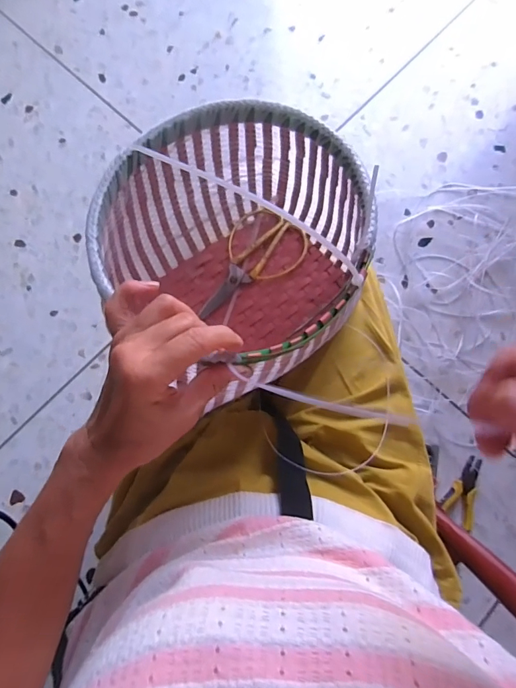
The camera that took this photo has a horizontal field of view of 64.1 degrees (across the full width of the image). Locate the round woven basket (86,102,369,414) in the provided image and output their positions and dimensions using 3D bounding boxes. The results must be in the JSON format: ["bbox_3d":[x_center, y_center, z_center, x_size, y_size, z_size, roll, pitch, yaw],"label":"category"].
[{"bbox_3d":[-0.014,-0.093,0.418,0.219,0.192,0.220,0,78,-1],"label":"round woven basket"}]

